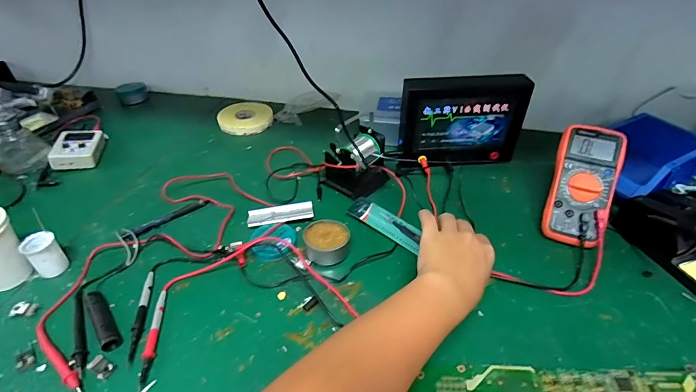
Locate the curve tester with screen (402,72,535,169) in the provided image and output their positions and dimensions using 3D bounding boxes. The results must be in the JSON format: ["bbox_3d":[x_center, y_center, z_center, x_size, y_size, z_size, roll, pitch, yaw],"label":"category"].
[{"bbox_3d":[0.195,-0.123,0.664,0.207,0.151,0.040,-2,40,-1],"label":"curve tester with screen"}]

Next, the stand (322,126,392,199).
[{"bbox_3d":[0.019,-0.056,0.646,0.096,0.076,0.100,-29,47,-30],"label":"stand"}]

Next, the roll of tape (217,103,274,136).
[{"bbox_3d":[-0.218,-0.166,0.835,0.112,0.022,0.112,-1,40,1],"label":"roll of tape"}]

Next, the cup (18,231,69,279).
[{"bbox_3d":[-0.398,0.078,0.516,0.037,0.052,0.036,-1,40,1],"label":"cup"}]

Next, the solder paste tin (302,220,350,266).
[{"bbox_3d":[-0.029,0.061,0.545,0.061,0.029,0.058,-1,40,1],"label":"solder paste tin"}]

